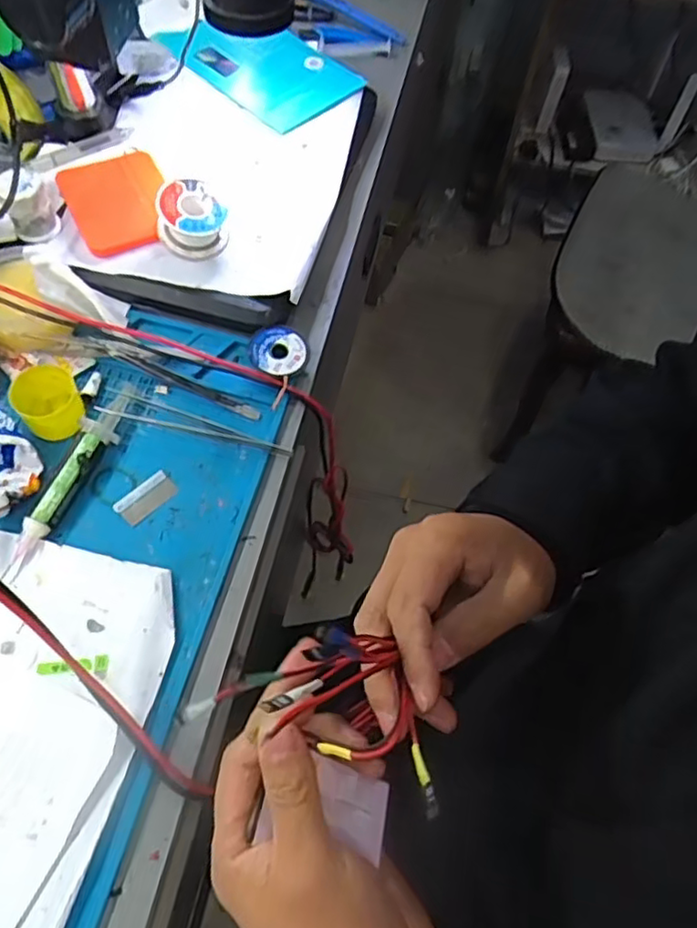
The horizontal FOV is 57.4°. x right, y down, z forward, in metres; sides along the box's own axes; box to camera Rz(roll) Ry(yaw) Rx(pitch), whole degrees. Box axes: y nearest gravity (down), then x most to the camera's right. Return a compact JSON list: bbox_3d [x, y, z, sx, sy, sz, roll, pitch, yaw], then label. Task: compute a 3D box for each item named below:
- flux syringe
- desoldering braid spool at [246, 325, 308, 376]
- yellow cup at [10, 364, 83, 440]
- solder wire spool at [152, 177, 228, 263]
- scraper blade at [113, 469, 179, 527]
[{"bbox_3d":[-0.179,0.003,0.413,0.018,0.012,0.143,20,62,7],"label":"flux syringe"},{"bbox_3d":[-0.052,-0.085,0.476,0.039,0.009,0.043,34,65,14],"label":"desoldering braid spool"},{"bbox_3d":[-0.205,-0.041,0.436,0.039,0.033,0.049,-36,69,-20],"label":"yellow cup"},{"bbox_3d":[-0.121,-0.189,0.492,0.046,0.041,0.046,1,61,-3],"label":"solder wire spool"},{"bbox_3d":[-0.135,0.022,0.425,0.022,0.004,0.040,42,64,7],"label":"scraper blade"}]

